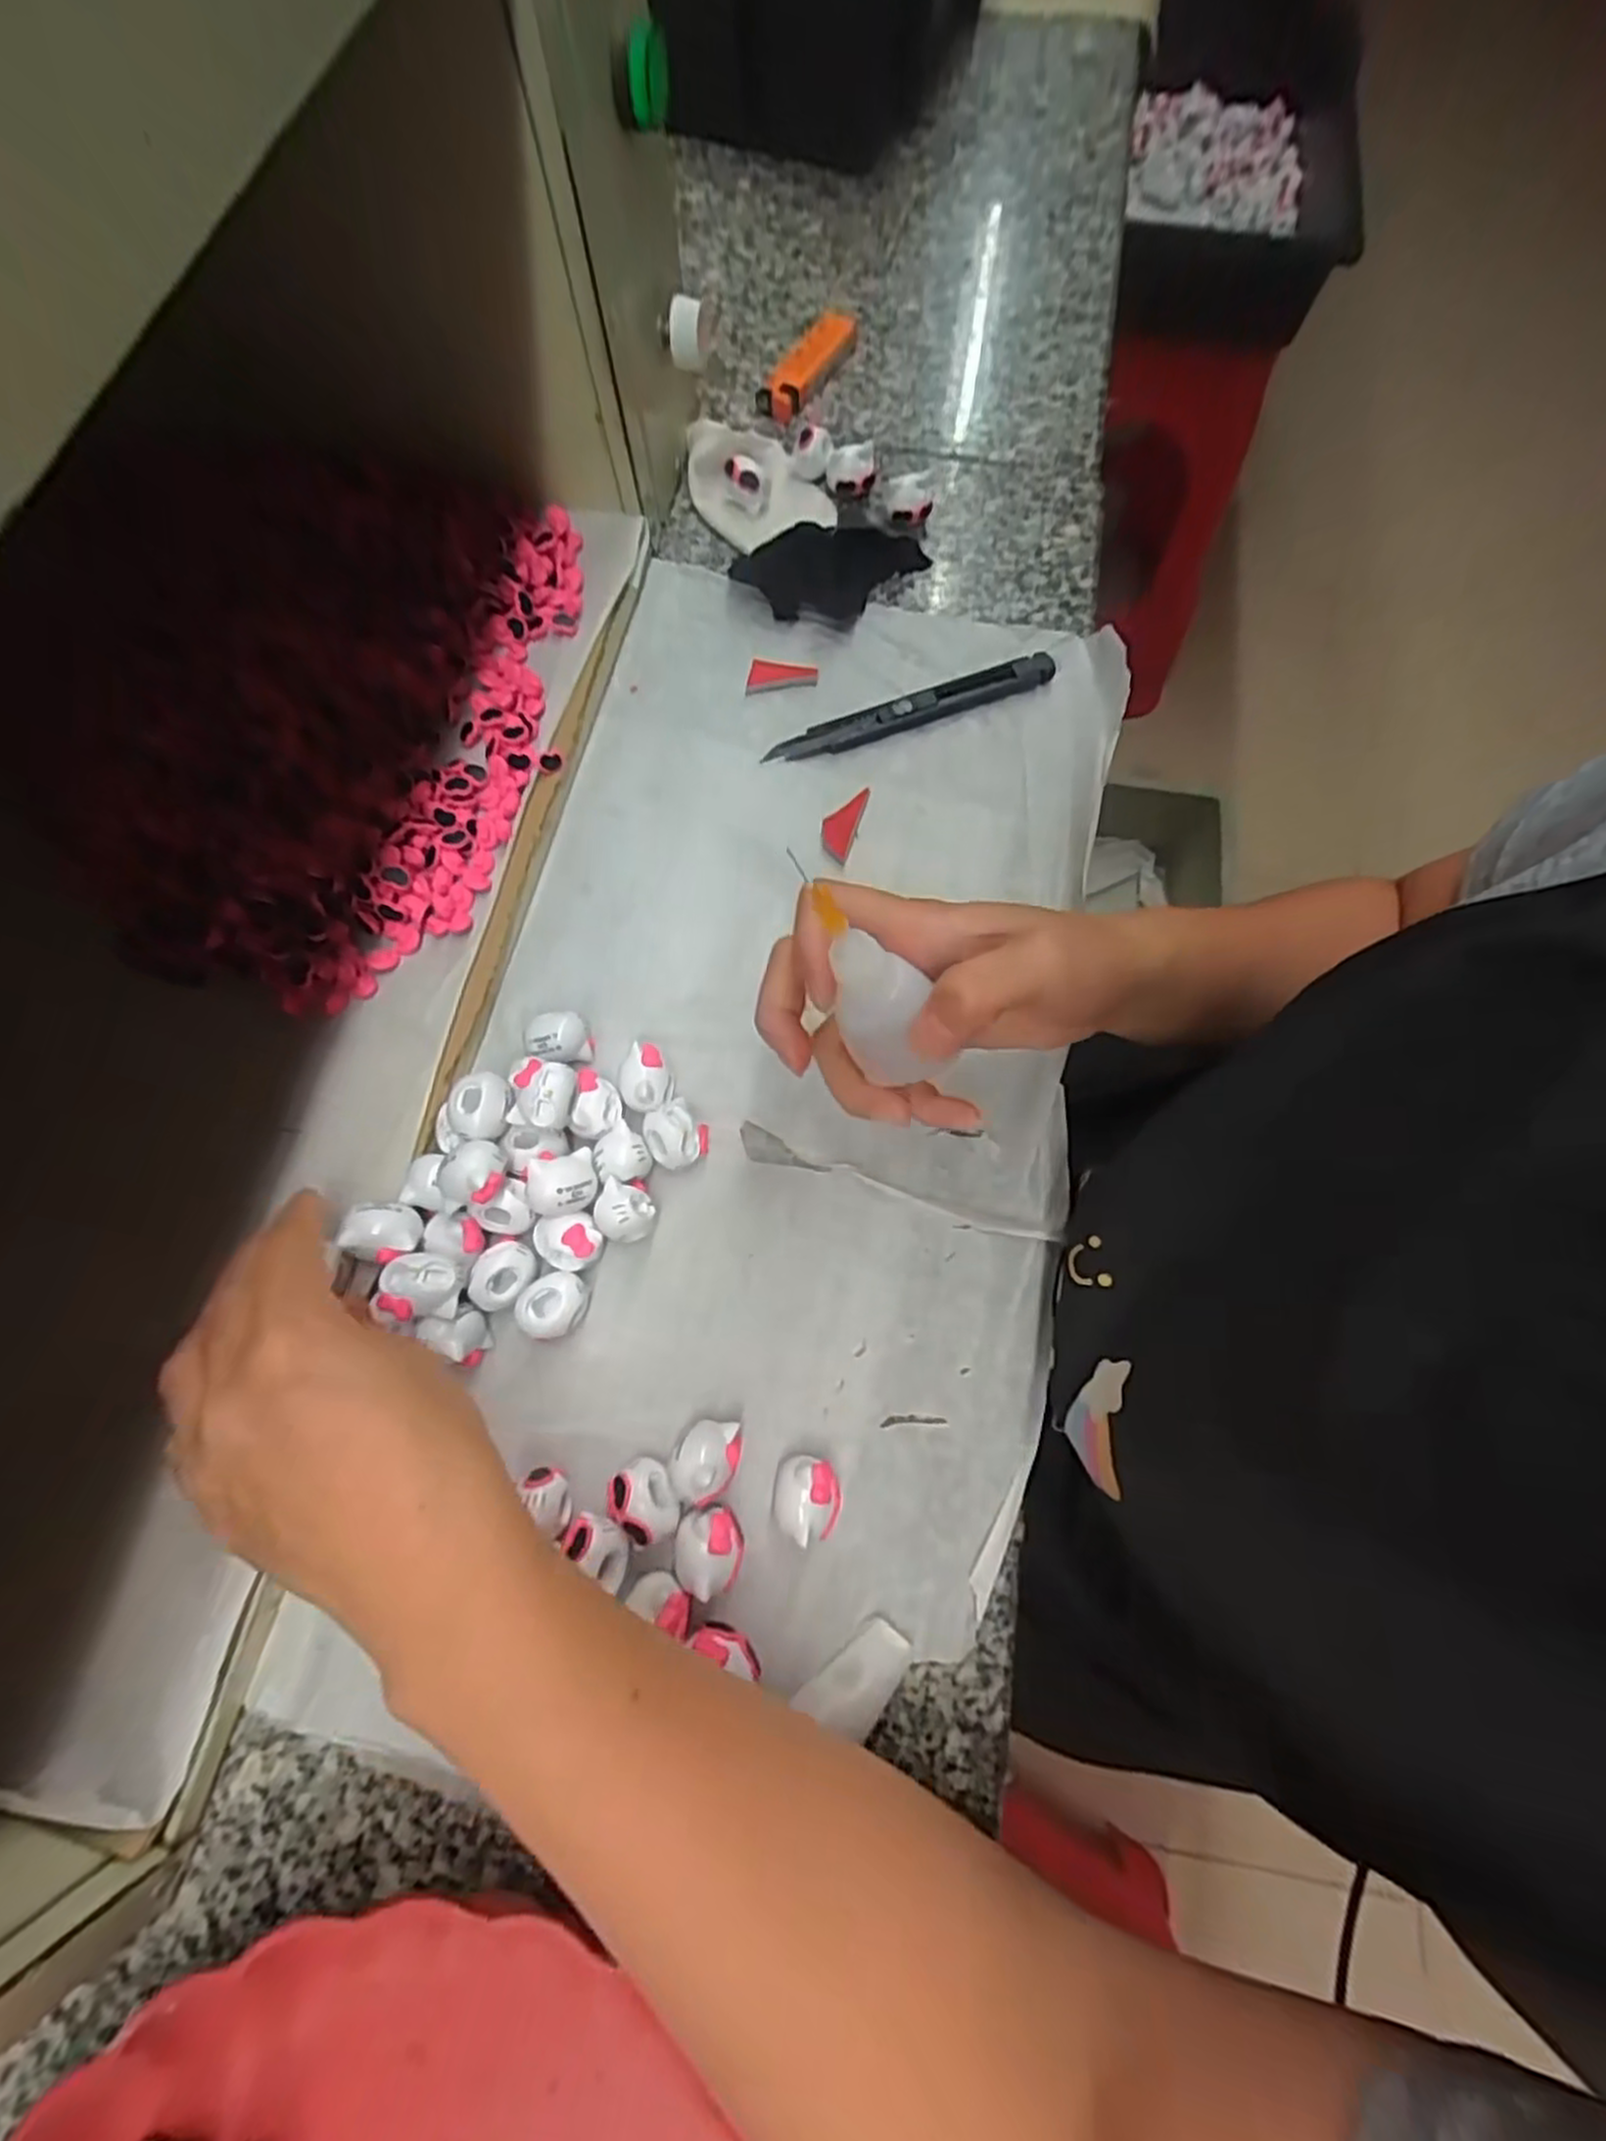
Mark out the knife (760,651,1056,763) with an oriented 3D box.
[{"bbox_3d":[0.052,-0.172,0.373,0.145,0.007,0.016,-21,73,-7],"label":"knife"}]

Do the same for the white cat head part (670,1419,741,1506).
[{"bbox_3d":[-0.033,0.131,0.264,0.021,0.024,0.023,7,72,2],"label":"white cat head part"}]

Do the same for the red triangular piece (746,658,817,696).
[{"bbox_3d":[-0.010,-0.190,0.377,0.033,0.004,0.017,7,72,2],"label":"red triangular piece"}]

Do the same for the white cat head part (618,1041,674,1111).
[{"bbox_3d":[-0.062,0.004,0.308,0.020,0.019,0.026,-21,73,-7],"label":"white cat head part"}]

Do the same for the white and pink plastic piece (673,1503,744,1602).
[{"bbox_3d":[-0.031,0.157,0.258,0.021,0.021,0.025,7,72,2],"label":"white and pink plastic piece"}]

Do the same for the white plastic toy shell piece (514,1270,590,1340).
[{"bbox_3d":[-0.089,0.083,0.281,0.022,0.016,0.023,0,72,0],"label":"white plastic toy shell piece"}]

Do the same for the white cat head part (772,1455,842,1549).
[{"bbox_3d":[0.002,0.143,0.263,0.022,0.020,0.024,2,72,1],"label":"white cat head part"}]

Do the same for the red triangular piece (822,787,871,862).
[{"bbox_3d":[0.018,-0.112,0.353,0.015,0.005,0.037,17,72,5],"label":"red triangular piece"}]

